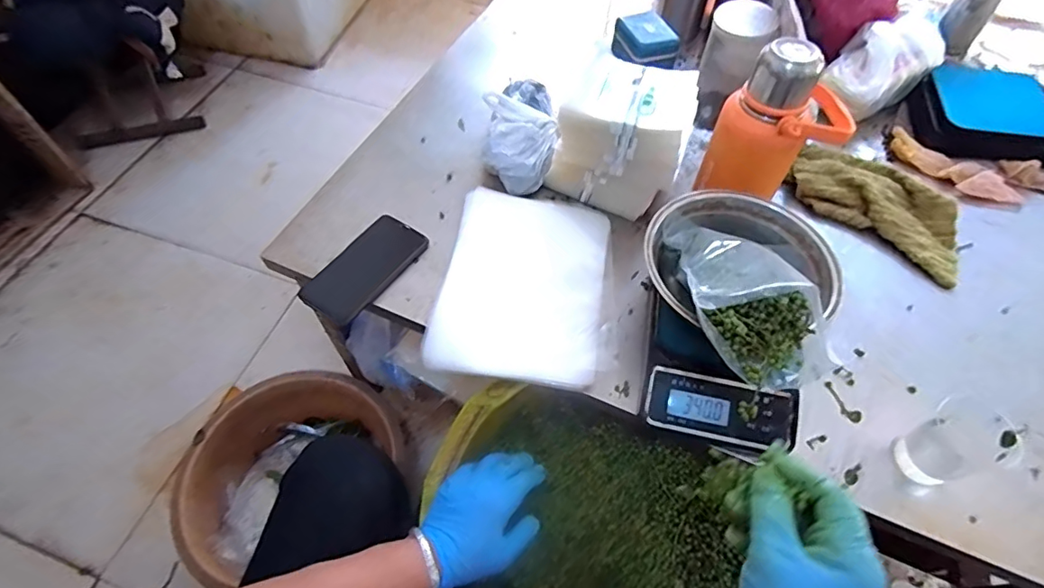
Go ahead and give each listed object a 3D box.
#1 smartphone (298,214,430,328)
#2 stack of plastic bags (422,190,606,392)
[{"bbox_3d":[-0.185,-0.032,0.630,0.074,0.008,0.148,32,62,17],"label":"smartphone"},{"bbox_3d":[0.004,-0.018,0.610,0.185,0.014,0.246,10,58,4],"label":"stack of plastic bags"}]

